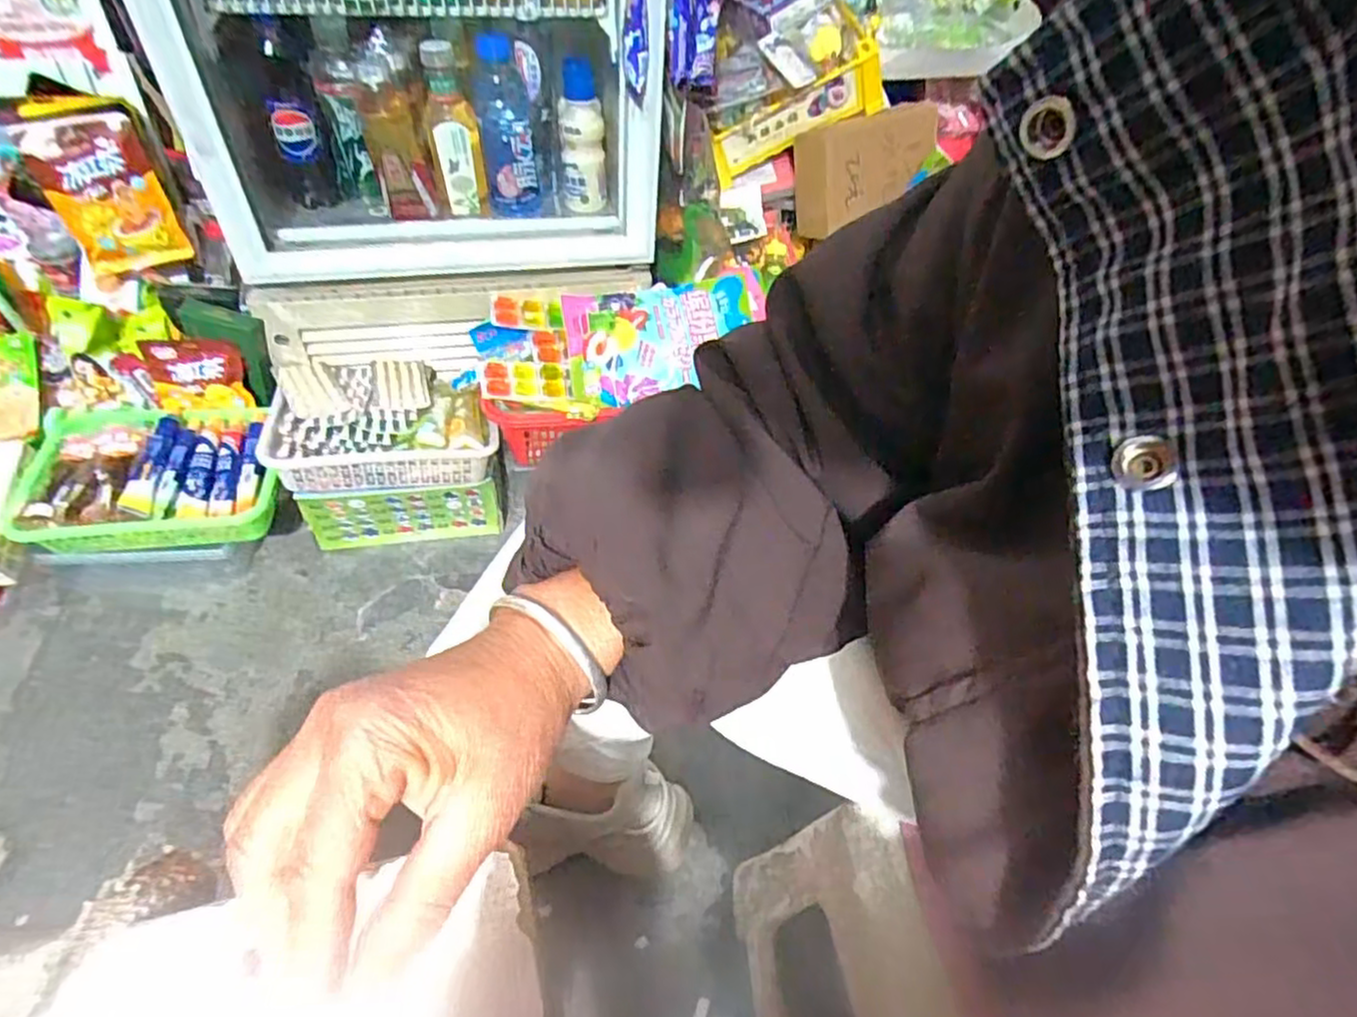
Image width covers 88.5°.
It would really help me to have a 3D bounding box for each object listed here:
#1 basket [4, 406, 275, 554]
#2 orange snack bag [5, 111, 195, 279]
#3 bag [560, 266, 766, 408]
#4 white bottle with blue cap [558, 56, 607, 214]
[{"bbox_3d":[-0.628,-0.039,0.854,0.276,0.076,0.184,-5,50,-11],"label":"basket"},{"bbox_3d":[-0.668,-0.359,0.824,0.119,0.188,0.034,-8,51,-13],"label":"orange snack bag"},{"bbox_3d":[-0.012,-0.226,0.905,0.263,0.034,0.156,-11,77,-2],"label":"bag"},{"bbox_3d":[-0.127,-0.496,0.936,0.060,0.173,0.060,0,49,-7],"label":"white bottle with blue cap"}]

